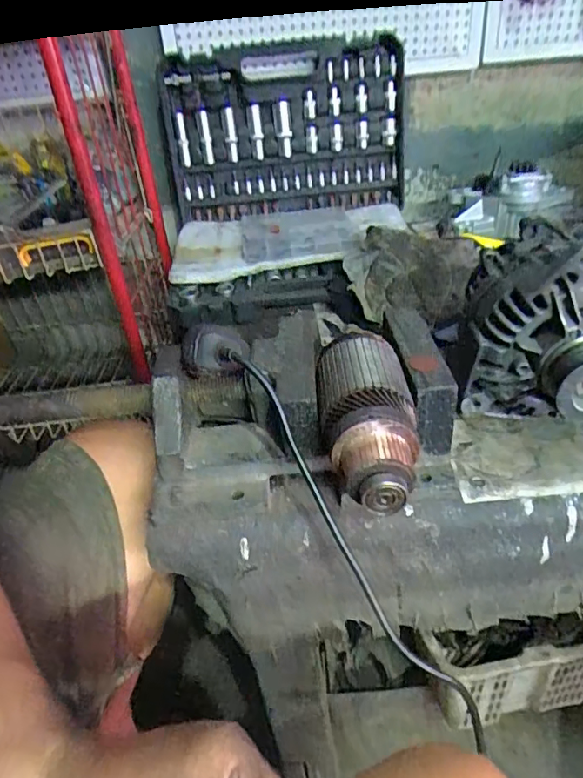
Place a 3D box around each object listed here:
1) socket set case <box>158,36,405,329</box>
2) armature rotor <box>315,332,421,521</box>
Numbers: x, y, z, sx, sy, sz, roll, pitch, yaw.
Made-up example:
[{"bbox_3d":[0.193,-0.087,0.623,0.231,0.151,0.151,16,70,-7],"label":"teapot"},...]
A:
[{"bbox_3d":[0.002,-0.315,0.774,0.370,0.273,0.336,-6,34,-1],"label":"socket set case"},{"bbox_3d":[0.057,0.021,0.414,0.067,0.054,0.155,-5,47,0],"label":"armature rotor"}]

